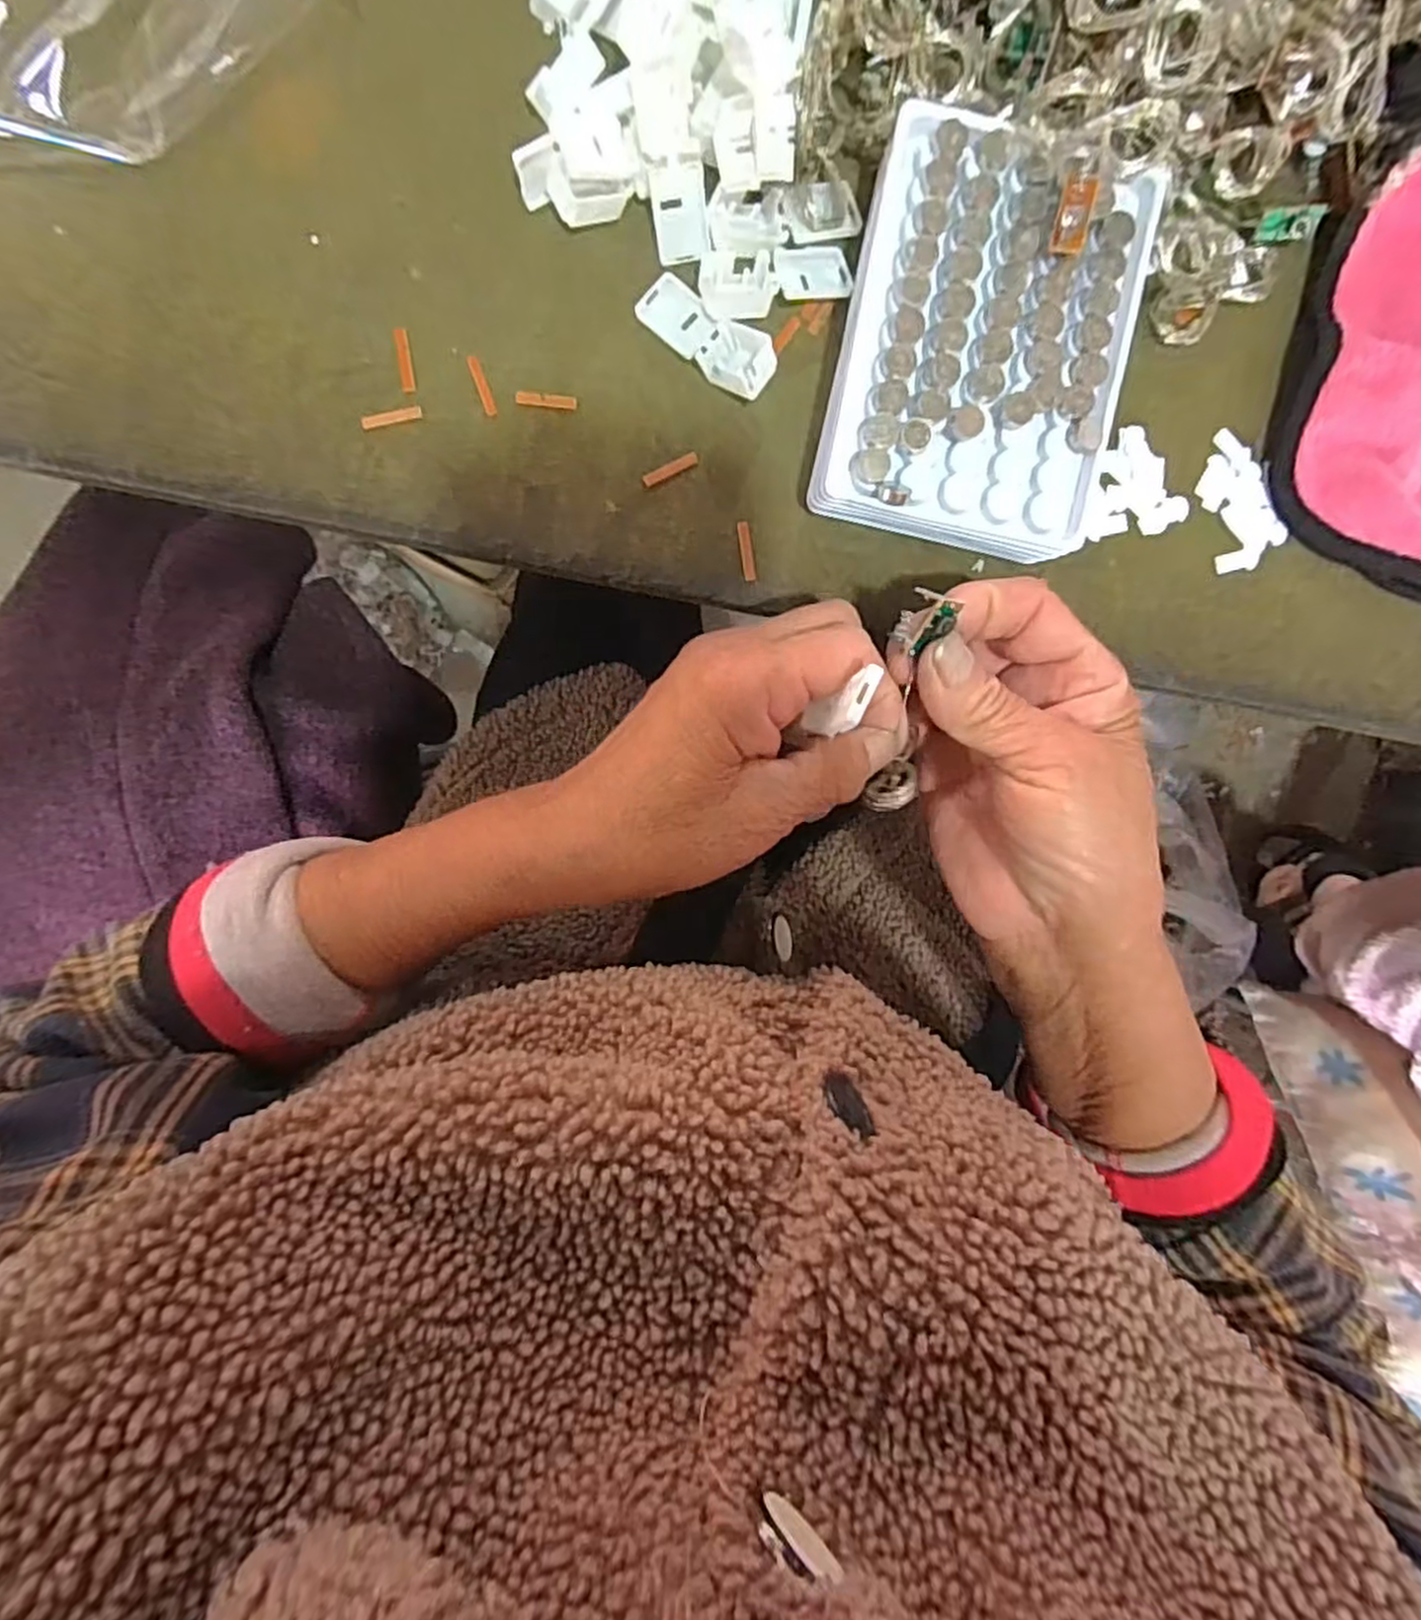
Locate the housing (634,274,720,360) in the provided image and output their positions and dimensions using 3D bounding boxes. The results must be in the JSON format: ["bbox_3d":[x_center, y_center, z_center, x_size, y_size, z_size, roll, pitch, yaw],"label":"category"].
[{"bbox_3d":[-0.011,-0.183,0.272,0.029,0.004,0.019,42,92,-6],"label":"housing"}]

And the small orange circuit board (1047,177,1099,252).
[{"bbox_3d":[0.118,-0.193,0.240,0.011,0.004,0.018,7,127,6],"label":"small orange circuit board"}]

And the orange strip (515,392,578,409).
[{"bbox_3d":[-0.061,-0.154,0.277,0.022,0.004,0.004,3,106,-6],"label":"orange strip"}]

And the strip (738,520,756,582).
[{"bbox_3d":[0.014,-0.101,0.286,0.004,0.004,0.022,-10,96,-2],"label":"strip"}]

